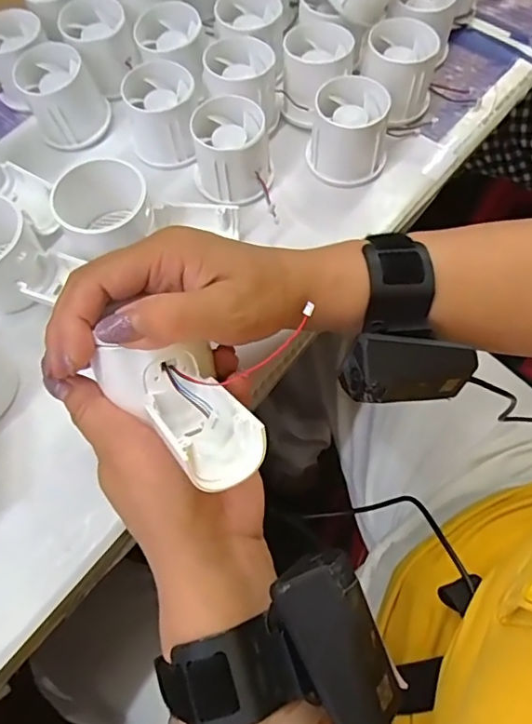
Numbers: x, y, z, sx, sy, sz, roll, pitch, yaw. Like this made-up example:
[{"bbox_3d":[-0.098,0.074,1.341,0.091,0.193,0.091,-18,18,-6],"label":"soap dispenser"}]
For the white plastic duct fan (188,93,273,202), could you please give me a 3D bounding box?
[{"bbox_3d":[-0.025,-0.149,0.378,0.054,0.047,0.056,0,66,1],"label":"white plastic duct fan"}]

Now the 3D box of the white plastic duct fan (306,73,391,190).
[{"bbox_3d":[0.059,-0.163,0.381,0.054,0.050,0.050,8,67,5],"label":"white plastic duct fan"}]

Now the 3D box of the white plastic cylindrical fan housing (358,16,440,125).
[{"bbox_3d":[0.101,-0.221,0.405,0.054,0.051,0.048,14,68,7],"label":"white plastic cylindrical fan housing"}]

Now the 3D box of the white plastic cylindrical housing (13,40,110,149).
[{"bbox_3d":[-0.154,-0.203,0.405,0.055,0.050,0.050,-29,69,-11],"label":"white plastic cylindrical housing"}]

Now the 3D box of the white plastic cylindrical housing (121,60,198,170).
[{"bbox_3d":[-0.077,-0.183,0.395,0.052,0.045,0.057,0,66,1],"label":"white plastic cylindrical housing"}]

